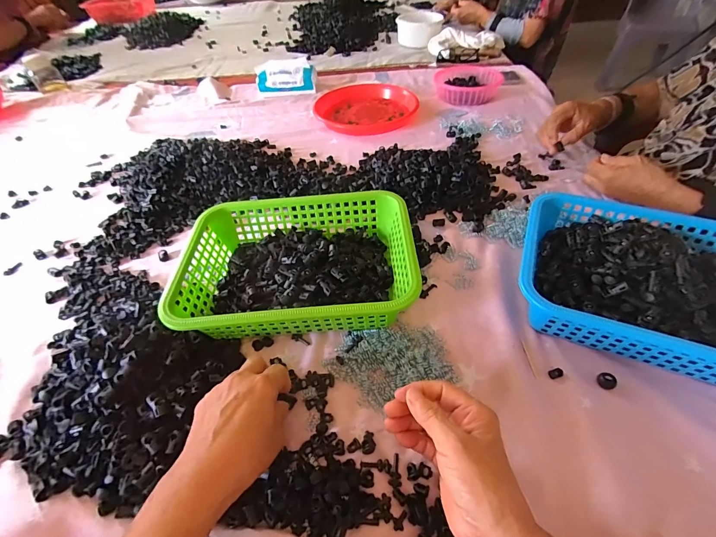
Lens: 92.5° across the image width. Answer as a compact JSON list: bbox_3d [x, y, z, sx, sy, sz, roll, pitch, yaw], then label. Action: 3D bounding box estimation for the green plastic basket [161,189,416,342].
[{"bbox_3d":[-0.077,-0.014,0.464,0.289,0.063,0.198,-4,49,0],"label":"green plastic basket"}]

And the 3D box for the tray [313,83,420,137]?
[{"bbox_3d":[0.012,-0.409,0.856,0.218,0.038,0.215,-2,49,2],"label":"tray"}]

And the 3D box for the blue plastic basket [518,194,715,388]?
[{"bbox_3d":[0.350,0.017,0.408,0.291,0.073,0.209,18,52,18],"label":"blue plastic basket"}]

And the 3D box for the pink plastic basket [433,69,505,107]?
[{"bbox_3d":[0.285,-0.490,0.905,0.163,0.041,0.170,-2,49,2],"label":"pink plastic basket"}]

